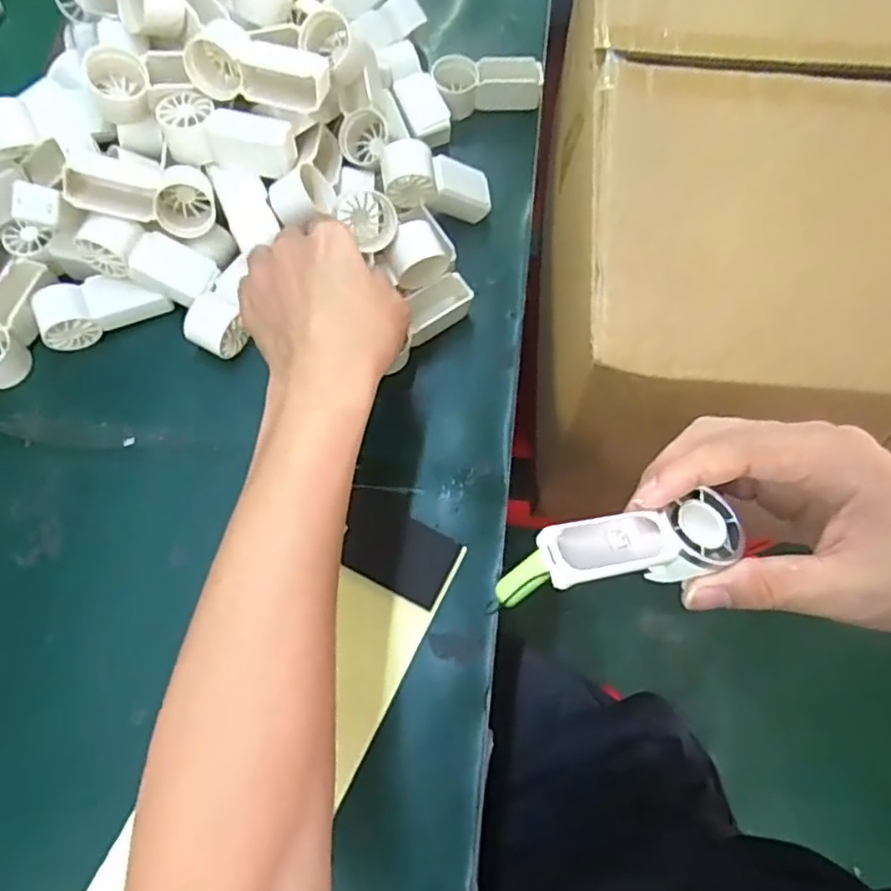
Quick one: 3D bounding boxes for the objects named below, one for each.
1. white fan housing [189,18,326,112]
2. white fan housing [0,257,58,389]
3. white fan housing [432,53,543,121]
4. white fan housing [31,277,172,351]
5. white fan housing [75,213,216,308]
[{"bbox_3d":[-0.127,-0.257,0.448,0.097,0.035,0.044,19,72,6],"label":"white fan housing"},{"bbox_3d":[-0.320,-0.090,0.472,0.039,0.031,0.093,22,90,5],"label":"white fan housing"},{"bbox_3d":[0.037,-0.313,0.564,0.090,0.033,0.035,-5,72,-2],"label":"white fan housing"},{"bbox_3d":[-0.255,-0.103,0.483,0.086,0.032,0.039,-28,74,-9],"label":"white fan housing"},{"bbox_3d":[-0.214,-0.130,0.466,0.087,0.035,0.036,19,69,-26],"label":"white fan housing"}]

